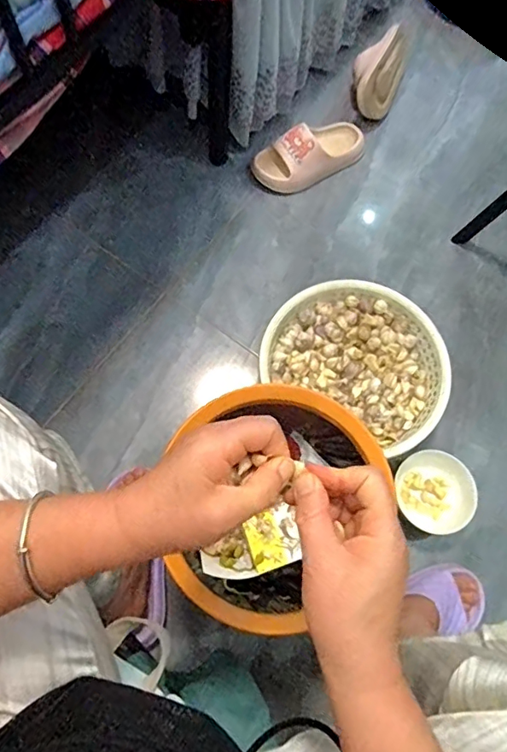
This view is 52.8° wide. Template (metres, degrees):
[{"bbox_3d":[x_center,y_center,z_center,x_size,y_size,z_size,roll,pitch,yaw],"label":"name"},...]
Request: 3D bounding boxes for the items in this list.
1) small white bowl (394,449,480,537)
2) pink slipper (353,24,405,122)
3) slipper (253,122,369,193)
[{"bbox_3d":[0.284,0.179,0.797,0.104,0.051,0.128,-1,70,-1],"label":"small white bowl"},{"bbox_3d":[0.262,-0.637,1.066,0.095,0.092,0.231,21,71,7],"label":"pink slipper"},{"bbox_3d":[0.115,-0.437,1.003,0.233,0.074,0.093,-26,72,-9],"label":"slipper"}]

